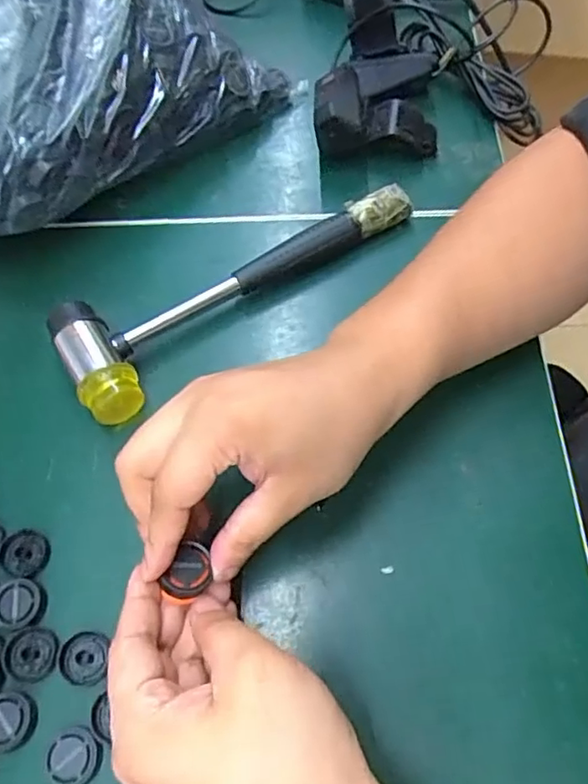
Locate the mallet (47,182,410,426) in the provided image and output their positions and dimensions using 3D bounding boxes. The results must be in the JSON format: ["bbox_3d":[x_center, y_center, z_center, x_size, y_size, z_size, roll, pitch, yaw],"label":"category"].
[{"bbox_3d":[-0.039,-0.080,0.398,0.251,0.030,0.080,-37,66,-14],"label":"mallet"}]

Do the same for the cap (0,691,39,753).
[{"bbox_3d":[-0.136,0.156,0.284,0.028,0.004,0.025,-5,62,2],"label":"cap"}]

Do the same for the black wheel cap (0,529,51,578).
[{"bbox_3d":[-0.147,0.088,0.328,0.024,0.010,0.024,-2,63,4],"label":"black wheel cap"}]

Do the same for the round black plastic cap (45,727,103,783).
[{"bbox_3d":[-0.101,0.167,0.275,0.025,0.006,0.023,-2,63,4],"label":"round black plastic cap"}]

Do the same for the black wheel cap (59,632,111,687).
[{"bbox_3d":[-0.106,0.134,0.300,0.022,0.006,0.025,-6,62,2],"label":"black wheel cap"}]

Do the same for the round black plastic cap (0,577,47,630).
[{"bbox_3d":[-0.143,0.110,0.311,0.028,0.005,0.024,-11,62,-1],"label":"round black plastic cap"}]

